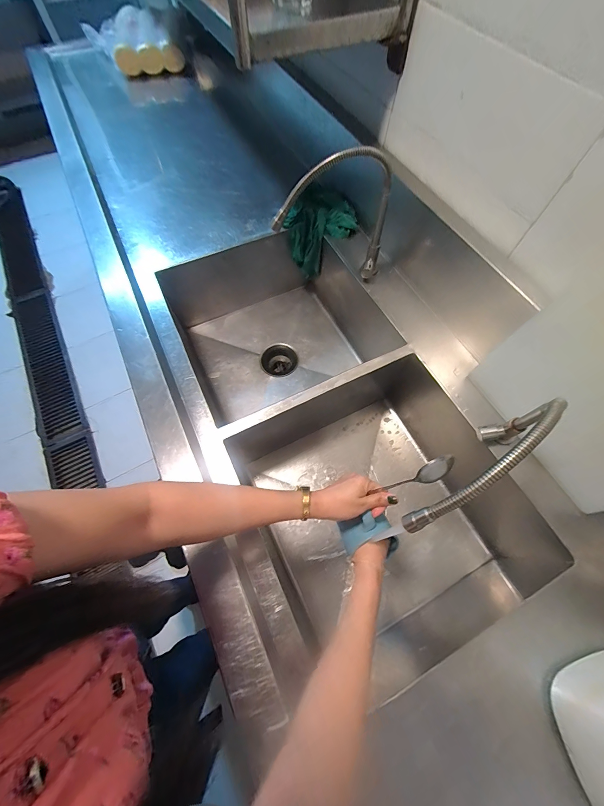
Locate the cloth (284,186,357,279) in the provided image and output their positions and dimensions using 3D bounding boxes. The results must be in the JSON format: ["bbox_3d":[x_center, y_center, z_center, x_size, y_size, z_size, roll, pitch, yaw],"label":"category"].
[{"bbox_3d":[0.044,-0.465,0.839,0.192,0.213,0.093,-5,65,-3],"label":"cloth"}]

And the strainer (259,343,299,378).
[{"bbox_3d":[-0.068,-0.120,0.925,0.113,0.055,0.110,-7,65,-4],"label":"strainer"}]

